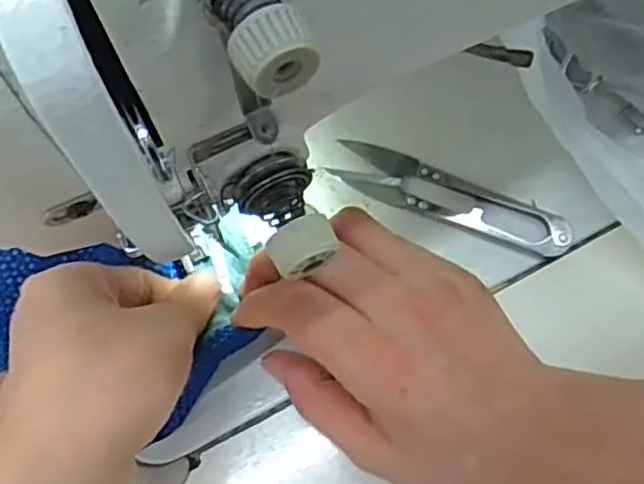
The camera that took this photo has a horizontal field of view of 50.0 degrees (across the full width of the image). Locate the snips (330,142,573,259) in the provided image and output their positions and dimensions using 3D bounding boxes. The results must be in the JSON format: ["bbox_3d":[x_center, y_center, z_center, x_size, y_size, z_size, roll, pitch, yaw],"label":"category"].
[{"bbox_3d":[0.061,-0.021,0.328,0.115,0.010,0.025,21,72,8],"label":"snips"}]

